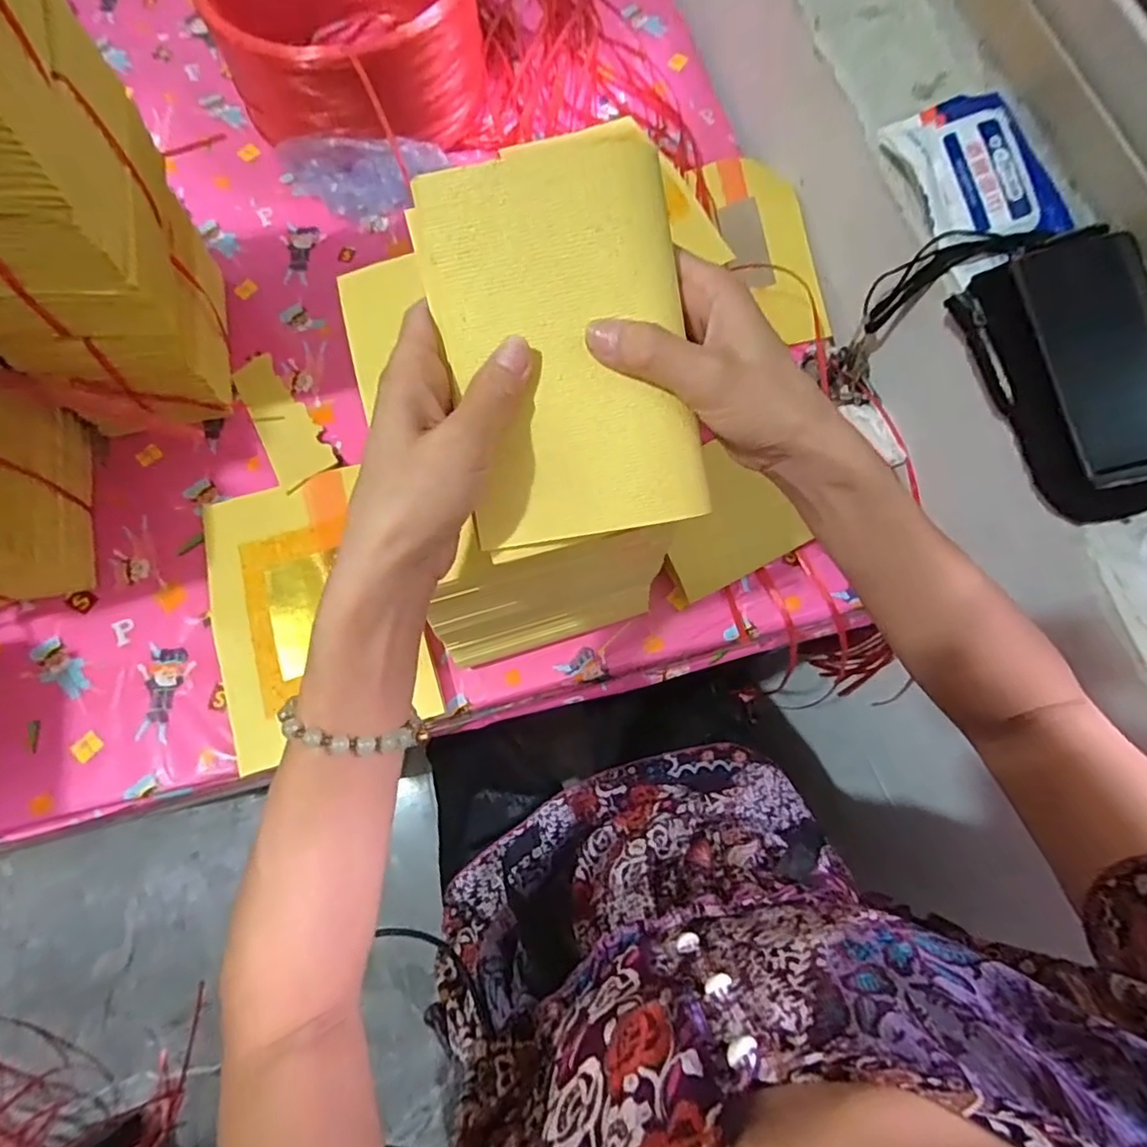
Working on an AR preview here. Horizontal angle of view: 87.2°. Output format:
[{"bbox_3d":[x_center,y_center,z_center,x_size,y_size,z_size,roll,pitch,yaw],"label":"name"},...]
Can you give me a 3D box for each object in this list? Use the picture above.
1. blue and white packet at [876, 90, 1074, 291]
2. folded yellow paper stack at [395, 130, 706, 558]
[{"bbox_3d":[0.307,-0.300,0.460,0.098,0.035,0.150,-19,74,-7],"label":"blue and white packet"},{"bbox_3d":[-0.003,-0.098,0.265,0.107,0.016,0.164,-12,98,1],"label":"folded yellow paper stack"}]

